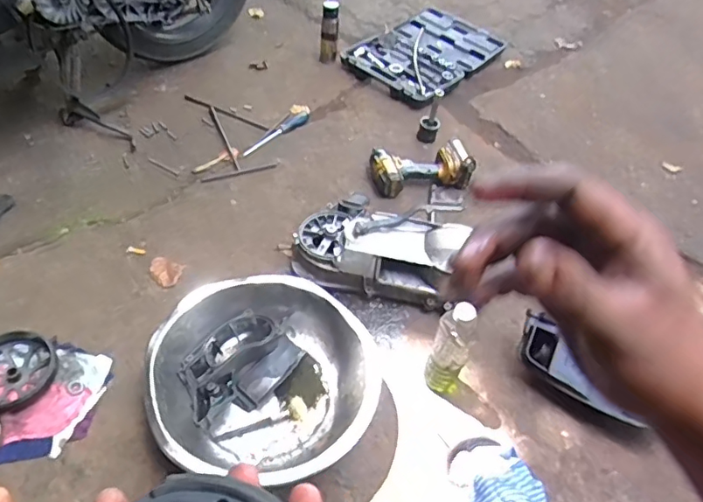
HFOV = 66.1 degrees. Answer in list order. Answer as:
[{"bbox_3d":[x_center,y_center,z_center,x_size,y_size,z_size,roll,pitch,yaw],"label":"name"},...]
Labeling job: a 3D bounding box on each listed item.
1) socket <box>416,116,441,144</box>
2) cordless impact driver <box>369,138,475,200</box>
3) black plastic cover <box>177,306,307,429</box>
[{"bbox_3d":[0.212,-0.336,1.478,0.056,0.057,0.053,13,50,5],"label":"socket"},{"bbox_3d":[0.171,-0.206,1.328,0.250,0.091,0.137,-7,51,-12],"label":"cordless impact driver"},{"bbox_3d":[-0.197,0.181,0.915,0.150,0.079,0.224,37,56,23],"label":"black plastic cover"}]

